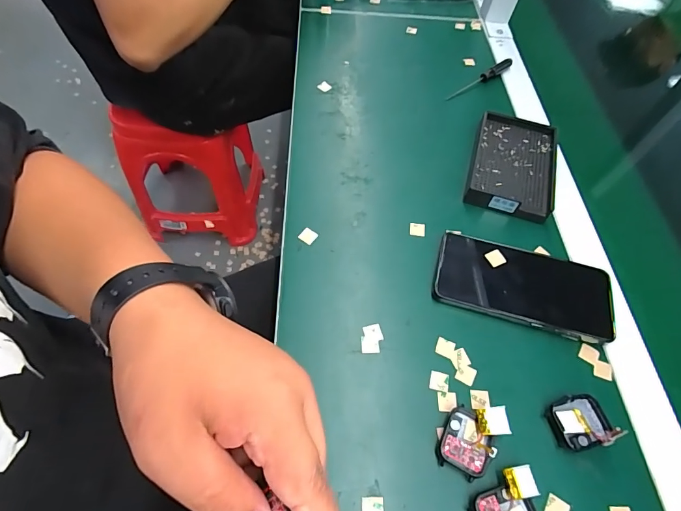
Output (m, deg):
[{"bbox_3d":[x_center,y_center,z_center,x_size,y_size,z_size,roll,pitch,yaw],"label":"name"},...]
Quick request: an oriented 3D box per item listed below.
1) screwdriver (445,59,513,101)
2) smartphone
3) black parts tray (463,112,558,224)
[{"bbox_3d":[0.198,-0.247,0.535,0.127,0.014,0.012,-35,68,-22],"label":"screwdriver"},{"bbox_3d":[0.174,0.027,0.367,0.159,0.008,0.078,14,62,9],"label":"smartphone"},{"bbox_3d":[0.203,-0.107,0.449,0.092,0.024,0.139,18,60,6],"label":"black parts tray"}]

